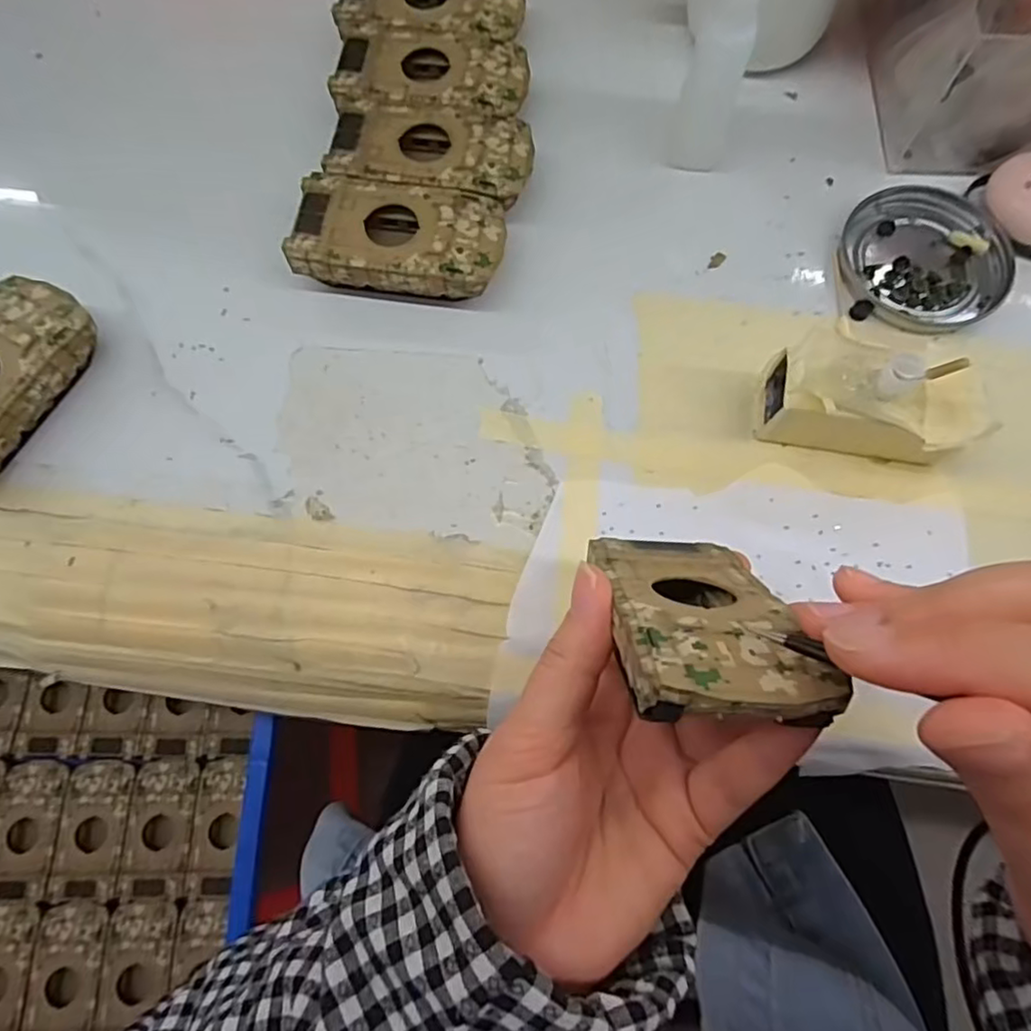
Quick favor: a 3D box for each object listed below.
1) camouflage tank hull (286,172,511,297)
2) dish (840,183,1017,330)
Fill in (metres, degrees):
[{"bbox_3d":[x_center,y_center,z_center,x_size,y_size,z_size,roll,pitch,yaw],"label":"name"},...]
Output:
[{"bbox_3d":[-0.054,-0.129,0.304,0.093,0.026,0.051,9,73,3],"label":"camouflage tank hull"},{"bbox_3d":[0.201,-0.128,0.312,0.074,0.007,0.077,0,73,0],"label":"dish"}]

